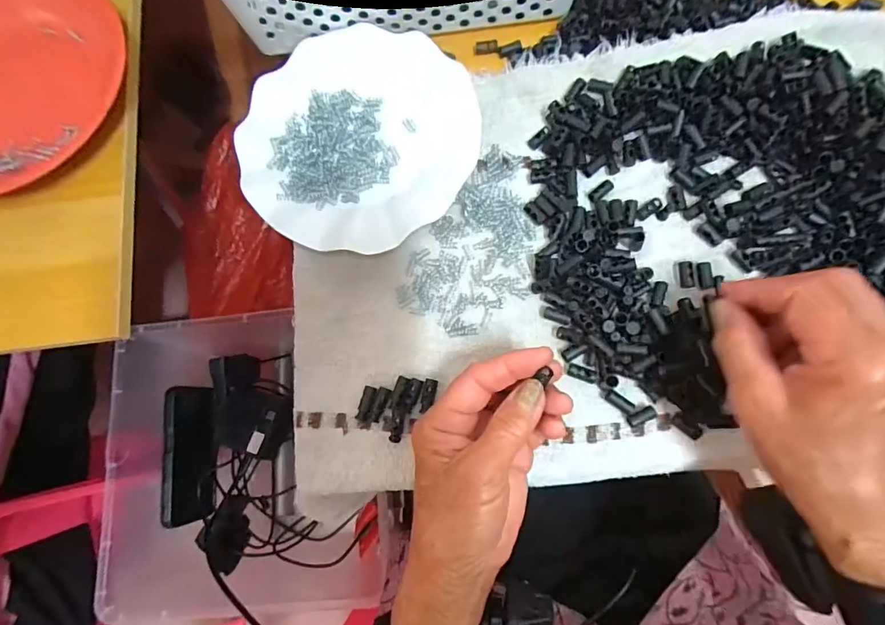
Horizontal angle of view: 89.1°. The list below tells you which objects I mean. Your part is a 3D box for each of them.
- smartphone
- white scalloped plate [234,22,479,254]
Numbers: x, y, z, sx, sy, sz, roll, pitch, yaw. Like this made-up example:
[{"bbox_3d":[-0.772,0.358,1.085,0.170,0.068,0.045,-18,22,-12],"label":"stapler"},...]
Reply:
[{"bbox_3d":[-0.318,0.178,0.570,0.006,0.068,0.163,-11,75,25],"label":"smartphone"},{"bbox_3d":[-0.064,-0.139,0.345,0.178,0.019,0.183,-1,78,4],"label":"white scalloped plate"}]

